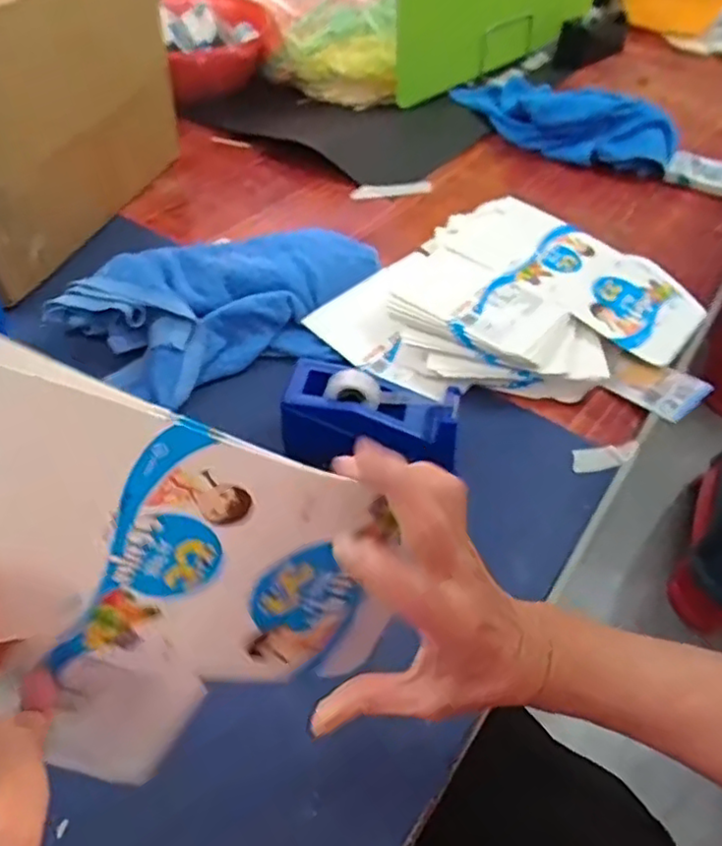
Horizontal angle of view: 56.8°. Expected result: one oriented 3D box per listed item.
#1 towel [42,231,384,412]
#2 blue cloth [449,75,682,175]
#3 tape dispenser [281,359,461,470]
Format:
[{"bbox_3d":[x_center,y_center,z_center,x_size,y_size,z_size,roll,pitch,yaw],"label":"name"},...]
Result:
[{"bbox_3d":[-0.128,-0.124,0.697,0.326,0.070,0.196,-22,52,-21],"label":"towel"},{"bbox_3d":[0.318,-0.505,1.058,0.179,0.098,0.366,-20,52,-19],"label":"blue cloth"},{"bbox_3d":[0.010,-0.003,0.566,0.149,0.066,0.073,12,48,8],"label":"tape dispenser"}]

